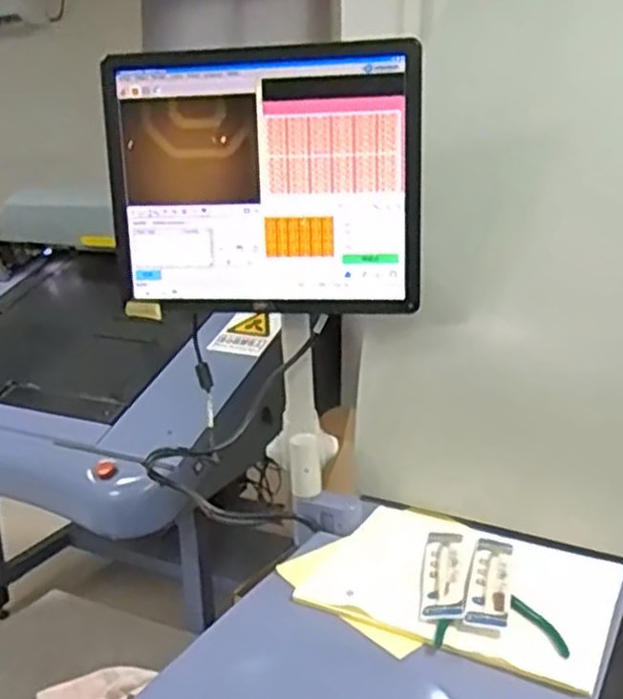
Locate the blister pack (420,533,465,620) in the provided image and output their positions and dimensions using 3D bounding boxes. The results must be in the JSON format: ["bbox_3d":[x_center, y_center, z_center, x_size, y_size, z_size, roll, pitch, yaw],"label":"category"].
[{"bbox_3d":[0.150,0.249,0.832,0.045,0.009,0.176,2,16,11],"label":"blister pack"}]

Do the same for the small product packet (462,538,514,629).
[{"bbox_3d":[0.200,0.251,0.815,0.043,0.011,0.179,4,16,18],"label":"small product packet"}]

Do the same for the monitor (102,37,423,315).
[{"bbox_3d":[-0.054,-0.195,0.871,0.360,0.296,0.042,1,16,8],"label":"monitor"}]

